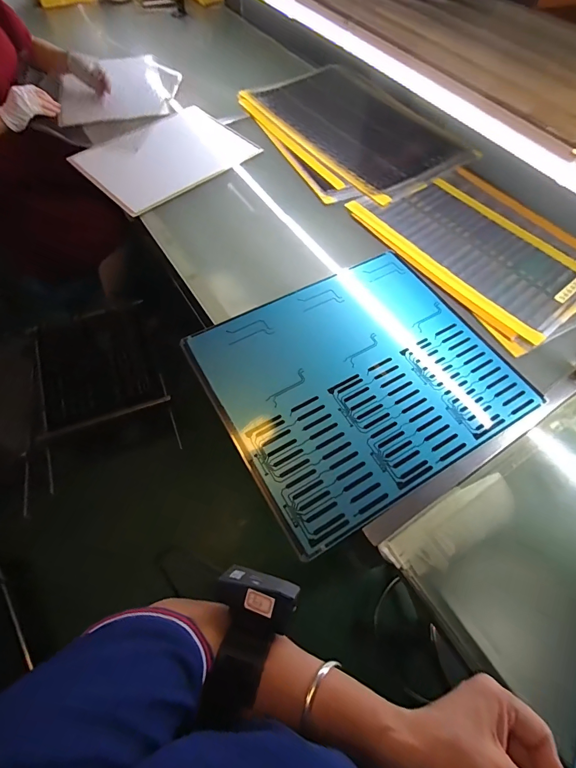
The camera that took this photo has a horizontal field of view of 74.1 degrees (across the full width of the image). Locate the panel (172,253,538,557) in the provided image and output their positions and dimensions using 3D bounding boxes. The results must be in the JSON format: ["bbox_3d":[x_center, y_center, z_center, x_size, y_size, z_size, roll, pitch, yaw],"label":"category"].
[{"bbox_3d":[0.125,-0.020,0.678,0.496,0.012,0.434,-27,65,-16],"label":"panel"}]

